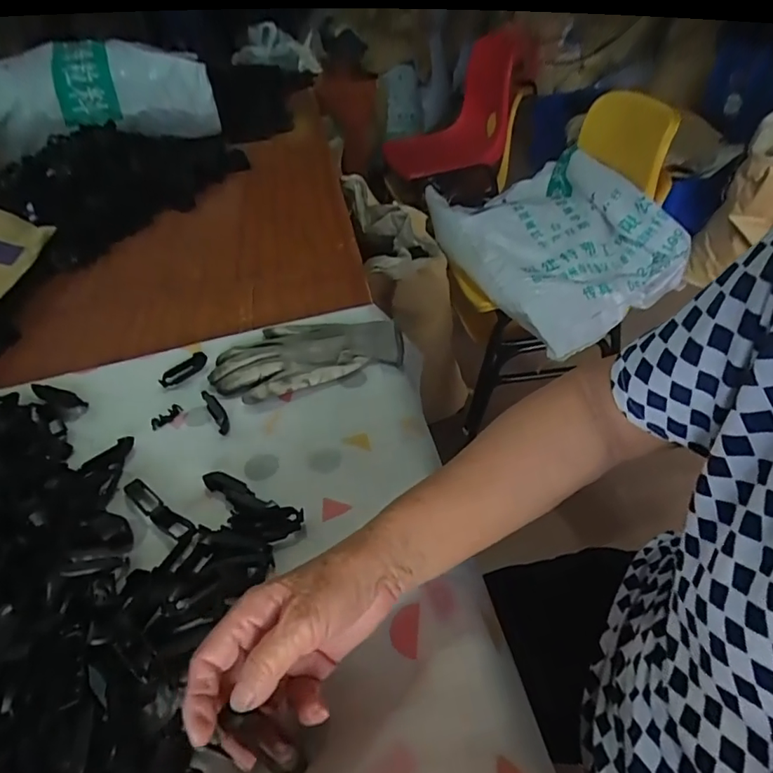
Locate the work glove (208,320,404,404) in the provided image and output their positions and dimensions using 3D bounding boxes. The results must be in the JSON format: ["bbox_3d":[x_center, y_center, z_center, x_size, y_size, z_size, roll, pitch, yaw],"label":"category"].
[{"bbox_3d":[-0.089,-0.035,0.608,0.217,0.031,0.111,-14,42,-14],"label":"work glove"}]

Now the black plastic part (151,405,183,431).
[{"bbox_3d":[-0.229,0.030,0.549,0.012,0.008,0.038,15,43,18],"label":"black plastic part"}]

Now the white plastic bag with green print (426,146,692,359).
[{"bbox_3d":[0.297,-0.351,1.109,0.314,0.184,0.630,-13,41,-10],"label":"white plastic bag with green print"}]

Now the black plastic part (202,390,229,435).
[{"bbox_3d":[-0.176,0.025,0.543,0.013,0.013,0.057,-25,62,-25],"label":"black plastic part"}]

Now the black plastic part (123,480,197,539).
[{"bbox_3d":[-0.201,0.105,0.460,0.098,0.010,0.018,28,49,30],"label":"black plastic part"}]

